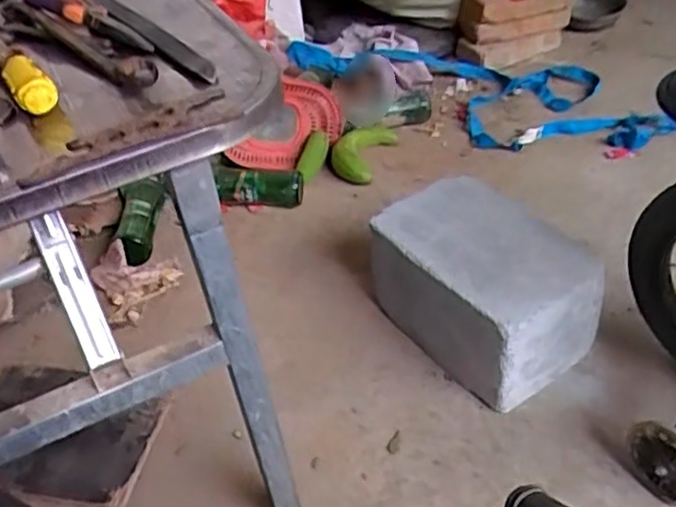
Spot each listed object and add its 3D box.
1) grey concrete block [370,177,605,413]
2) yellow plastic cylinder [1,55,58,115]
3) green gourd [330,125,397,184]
[{"bbox_3d":[0.204,0.048,1.024,0.168,0.225,0.313,-30,47,-25],"label":"grey concrete block"},{"bbox_3d":[-0.241,-0.131,0.553,0.029,0.032,0.057,-46,55,-4],"label":"yellow plastic cylinder"},{"bbox_3d":[0.053,-0.196,1.379,0.143,0.088,0.071,-36,49,-29],"label":"green gourd"}]

